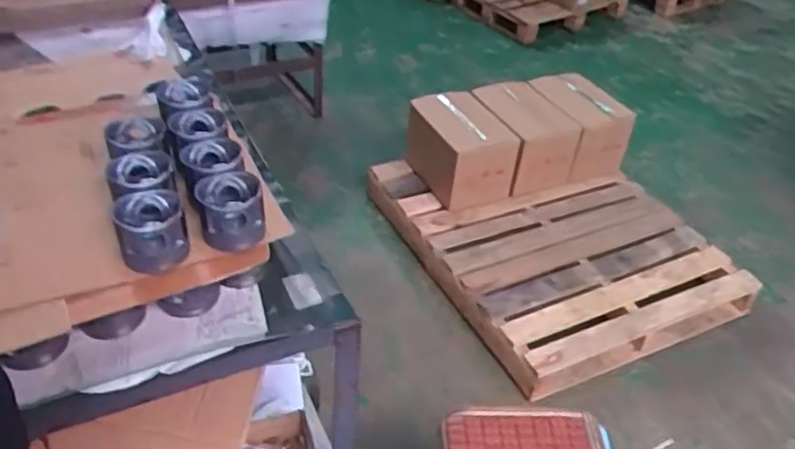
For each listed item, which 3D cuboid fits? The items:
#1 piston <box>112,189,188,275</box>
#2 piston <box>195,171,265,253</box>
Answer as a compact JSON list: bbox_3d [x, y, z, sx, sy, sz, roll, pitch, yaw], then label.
[{"bbox_3d":[-0.316,0.009,0.885,0.082,0.073,0.085,-8,42,-15],"label":"piston"},{"bbox_3d":[-0.223,-0.017,0.922,0.087,0.064,0.086,-6,41,-13],"label":"piston"}]

